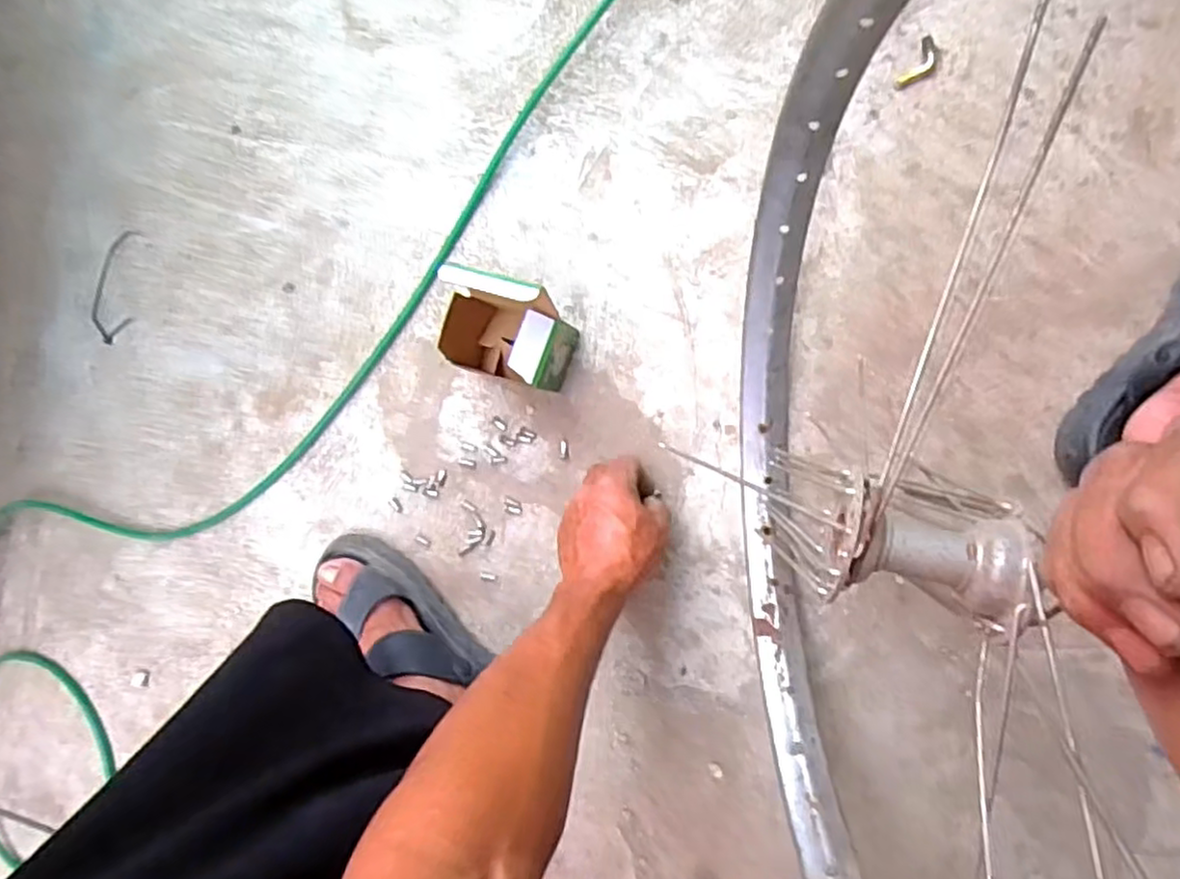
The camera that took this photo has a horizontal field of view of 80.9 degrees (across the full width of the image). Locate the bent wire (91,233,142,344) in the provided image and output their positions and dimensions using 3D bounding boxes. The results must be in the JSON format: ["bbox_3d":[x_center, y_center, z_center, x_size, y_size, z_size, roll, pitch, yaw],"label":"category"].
[{"bbox_3d":[-0.550,-0.175,0.798,0.065,0.018,0.128,2,93,5],"label":"bent wire"}]

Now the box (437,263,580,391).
[{"bbox_3d":[-0.070,-0.089,0.585,0.099,0.146,0.073,15,94,5],"label":"box"}]

